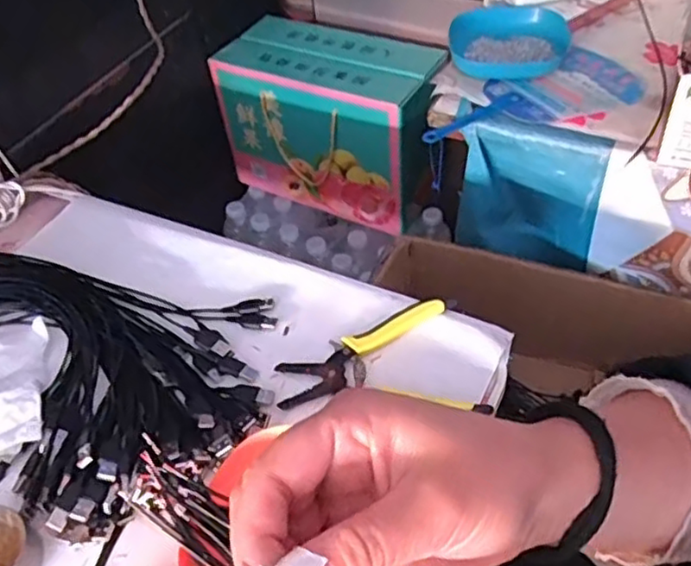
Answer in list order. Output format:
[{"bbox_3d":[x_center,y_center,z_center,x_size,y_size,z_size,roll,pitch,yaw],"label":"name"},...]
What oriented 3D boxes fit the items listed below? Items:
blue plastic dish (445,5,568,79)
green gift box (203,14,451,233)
[{"bbox_3d":[0.196,-0.289,0.793,0.140,0.030,0.128,-2,48,4],"label":"blue plastic dish"},{"bbox_3d":[-0.023,-0.257,1.061,0.324,0.243,0.159,21,54,23],"label":"green gift box"}]

